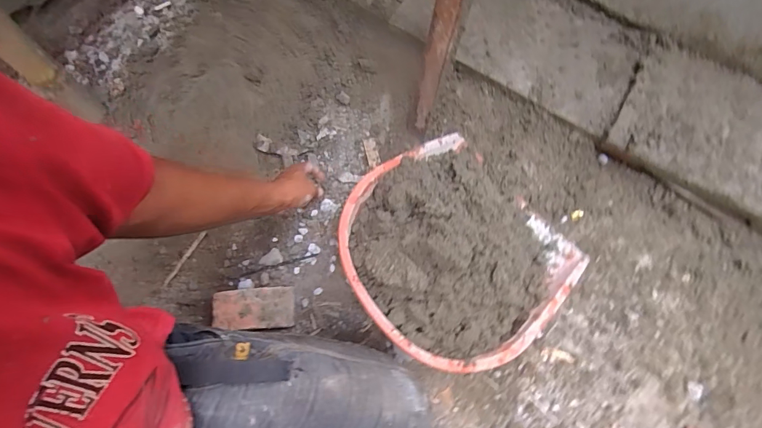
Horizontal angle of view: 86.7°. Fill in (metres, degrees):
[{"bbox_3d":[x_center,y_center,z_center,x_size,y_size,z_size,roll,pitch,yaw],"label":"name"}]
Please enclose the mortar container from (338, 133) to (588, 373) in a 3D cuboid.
[{"bbox_3d":[0.136,0.051,0.733,0.388,0.177,0.400,0,72,1],"label":"mortar container"}]

